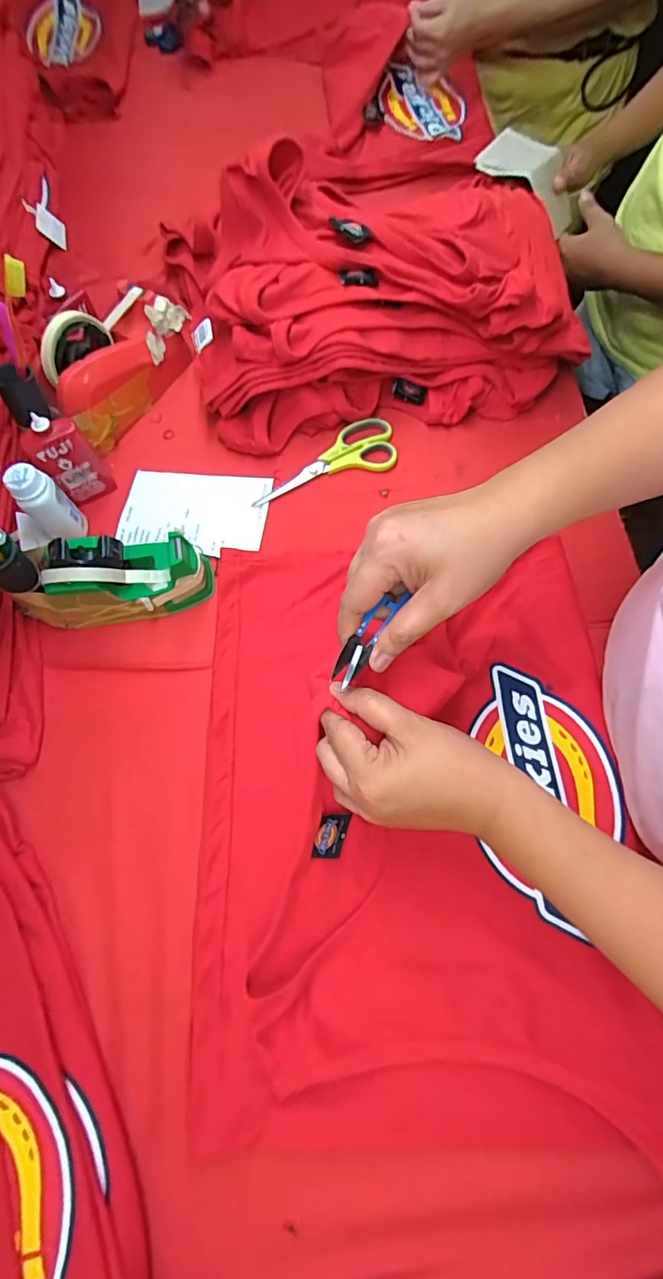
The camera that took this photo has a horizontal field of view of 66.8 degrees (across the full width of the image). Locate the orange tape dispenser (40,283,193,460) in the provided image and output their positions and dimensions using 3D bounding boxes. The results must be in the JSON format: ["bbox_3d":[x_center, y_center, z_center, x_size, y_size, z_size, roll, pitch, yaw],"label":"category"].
[{"bbox_3d":[-0.248,-0.327,0.591,0.058,0.116,0.194,33,75,13],"label":"orange tape dispenser"}]

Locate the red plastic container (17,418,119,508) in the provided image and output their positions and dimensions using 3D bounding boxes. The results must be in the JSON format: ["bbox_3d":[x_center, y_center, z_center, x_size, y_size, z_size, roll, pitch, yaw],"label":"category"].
[{"bbox_3d":[-0.282,-0.189,0.547,0.057,0.108,0.023,-36,73,-10],"label":"red plastic container"}]

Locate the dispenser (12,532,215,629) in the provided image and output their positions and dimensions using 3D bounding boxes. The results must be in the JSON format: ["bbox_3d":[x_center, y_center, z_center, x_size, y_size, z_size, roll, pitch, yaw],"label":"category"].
[{"bbox_3d":[-0.226,-0.064,0.509,0.190,0.088,0.067,-9,70,-1],"label":"dispenser"}]

